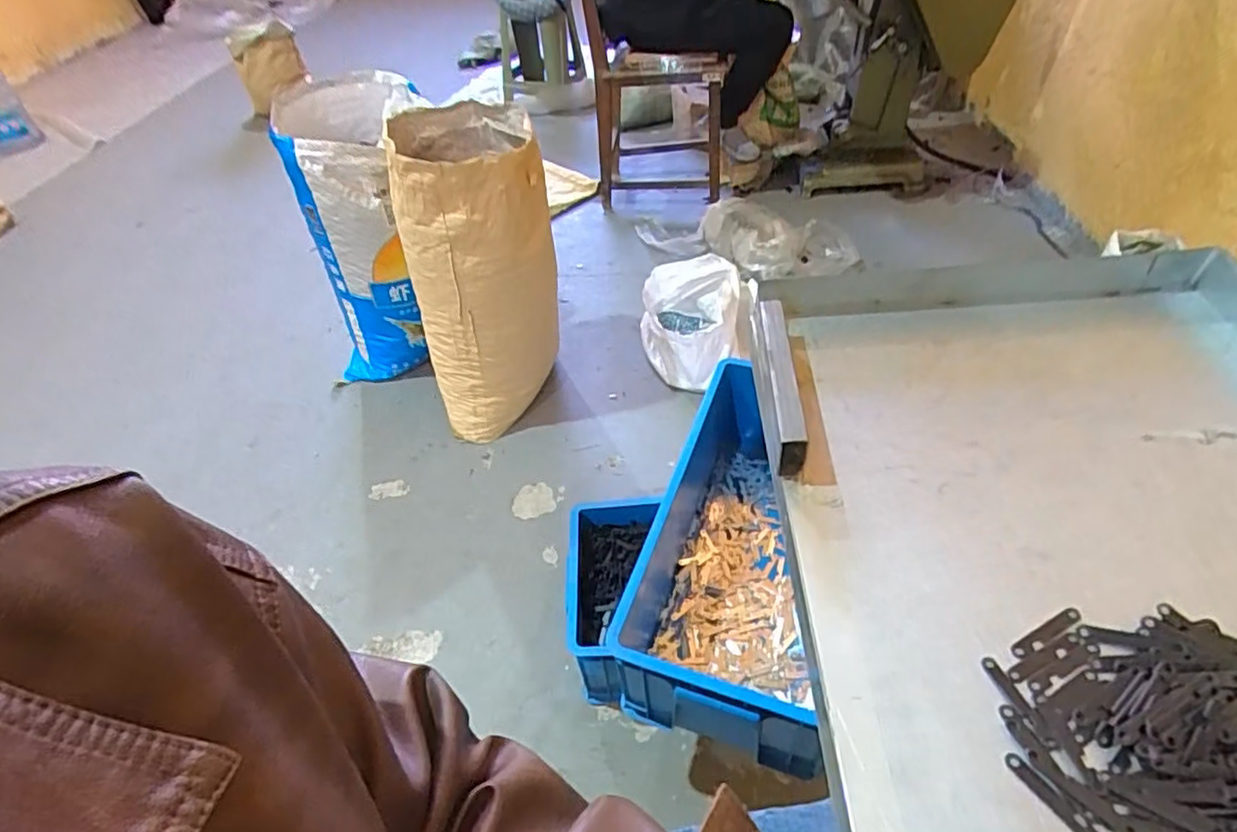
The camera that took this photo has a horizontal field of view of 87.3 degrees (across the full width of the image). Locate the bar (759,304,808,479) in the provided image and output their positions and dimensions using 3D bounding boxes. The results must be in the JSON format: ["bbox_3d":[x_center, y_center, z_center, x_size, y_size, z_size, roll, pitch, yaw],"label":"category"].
[{"bbox_3d":[0.130,-0.027,0.523,0.019,0.043,0.168,-1,44,6],"label":"bar"}]

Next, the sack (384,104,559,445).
[{"bbox_3d":[-0.317,-0.344,1.561,0.338,0.657,0.407,-9,44,-2],"label":"sack"}]

